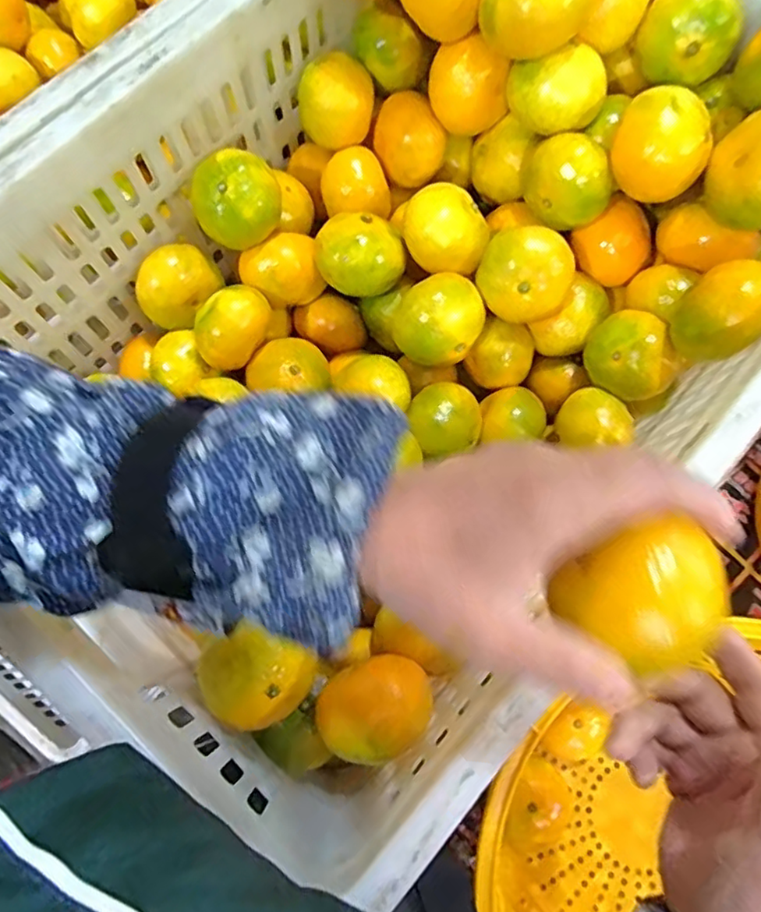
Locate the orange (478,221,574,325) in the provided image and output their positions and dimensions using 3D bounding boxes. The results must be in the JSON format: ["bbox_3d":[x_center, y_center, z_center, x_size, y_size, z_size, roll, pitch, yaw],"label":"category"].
[{"bbox_3d":[0.103,-0.125,0.430,0.064,0.064,0.053,27,78,6],"label":"orange"}]

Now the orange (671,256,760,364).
[{"bbox_3d":[0.219,-0.089,0.386,0.061,0.067,0.051,-38,80,-9],"label":"orange"}]

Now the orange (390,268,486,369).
[{"bbox_3d":[0.043,-0.097,0.432,0.057,0.045,0.061,0,76,-1],"label":"orange"}]

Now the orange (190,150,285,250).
[{"bbox_3d":[-0.106,-0.188,0.446,0.062,0.062,0.051,-17,77,-5],"label":"orange"}]

